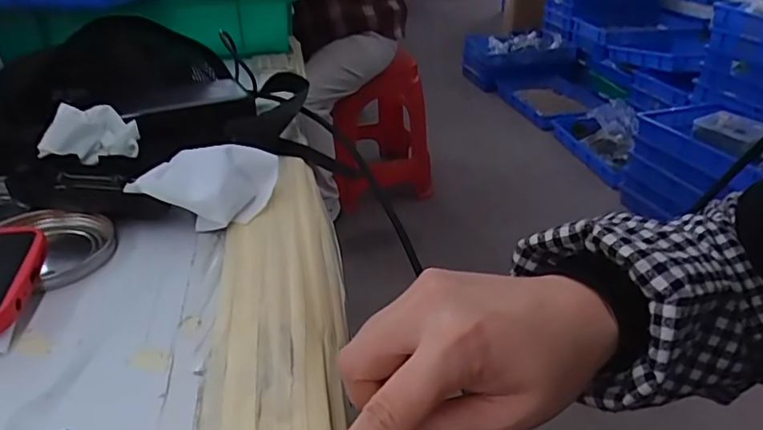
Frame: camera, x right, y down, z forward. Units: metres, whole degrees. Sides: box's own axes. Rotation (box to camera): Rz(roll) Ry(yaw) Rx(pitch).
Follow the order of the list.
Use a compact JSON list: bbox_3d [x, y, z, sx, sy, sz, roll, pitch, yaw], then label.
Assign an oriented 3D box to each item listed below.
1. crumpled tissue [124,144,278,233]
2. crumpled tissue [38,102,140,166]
[{"bbox_3d":[-0.116,-0.017,0.385,0.090,0.037,0.061,-3,31,-6],"label":"crumpled tissue"},{"bbox_3d":[-0.209,-0.058,0.409,0.065,0.040,0.013,-2,12,-6],"label":"crumpled tissue"}]

